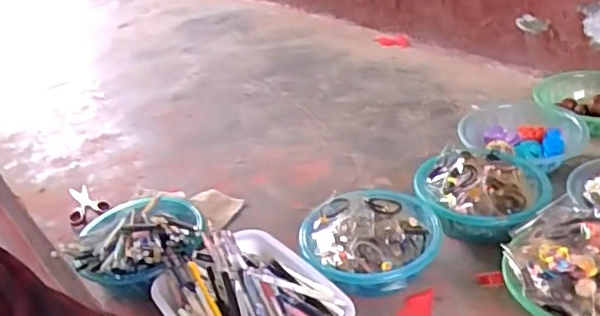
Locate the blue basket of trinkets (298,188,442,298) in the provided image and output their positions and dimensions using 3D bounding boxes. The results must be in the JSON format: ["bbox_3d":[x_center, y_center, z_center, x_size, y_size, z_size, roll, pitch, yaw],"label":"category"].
[{"bbox_3d":[0.124,0.130,0.979,0.220,0.068,0.212,-5,31,3],"label":"blue basket of trinkets"}]

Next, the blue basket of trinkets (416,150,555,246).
[{"bbox_3d":[0.316,0.053,1.049,0.224,0.078,0.200,11,35,26],"label":"blue basket of trinkets"}]

